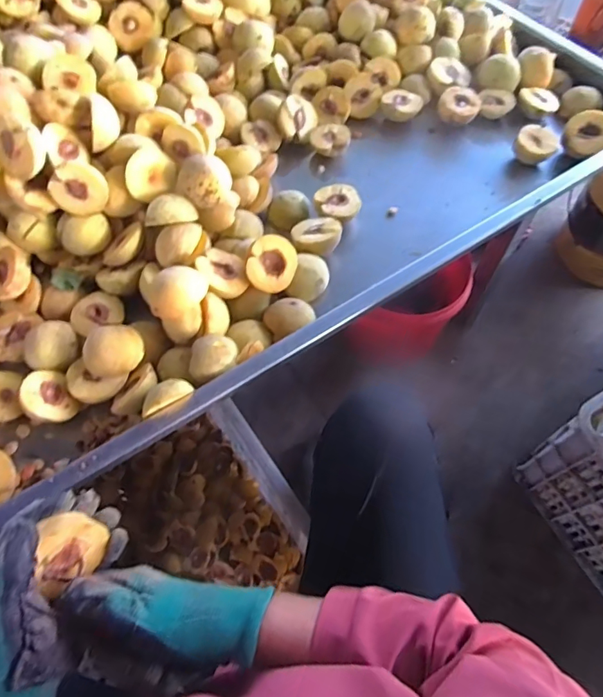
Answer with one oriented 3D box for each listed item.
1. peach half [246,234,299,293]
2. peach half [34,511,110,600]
[{"bbox_3d":[-0.039,-0.106,0.599,0.062,0.024,0.068,3,97,-18],"label":"peach half"},{"bbox_3d":[-0.197,0.164,0.395,0.049,0.056,0.031,-18,32,-41],"label":"peach half"}]

